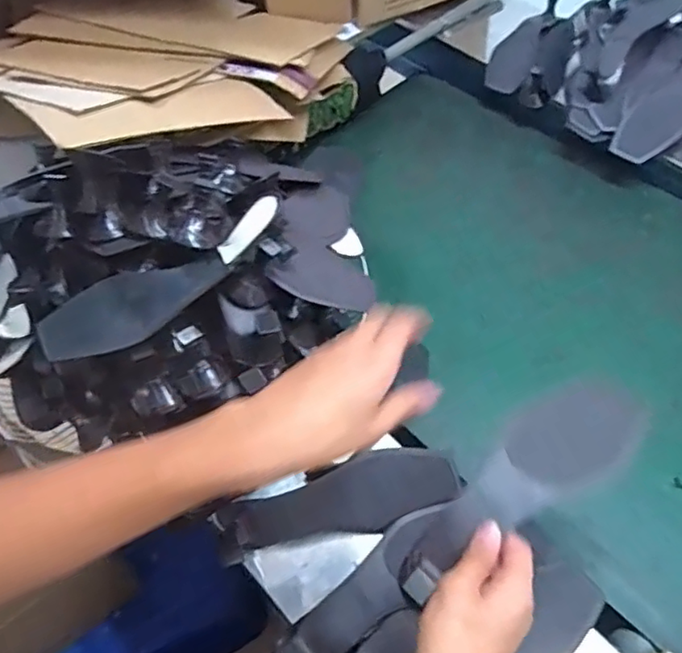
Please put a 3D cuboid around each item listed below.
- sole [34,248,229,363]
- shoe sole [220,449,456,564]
[{"bbox_3d":[-0.185,-0.020,0.540,0.172,0.007,0.079,-23,56,-3],"label":"sole"},{"bbox_3d":[-0.004,0.172,0.581,0.229,0.014,0.070,-22,93,0],"label":"shoe sole"}]

